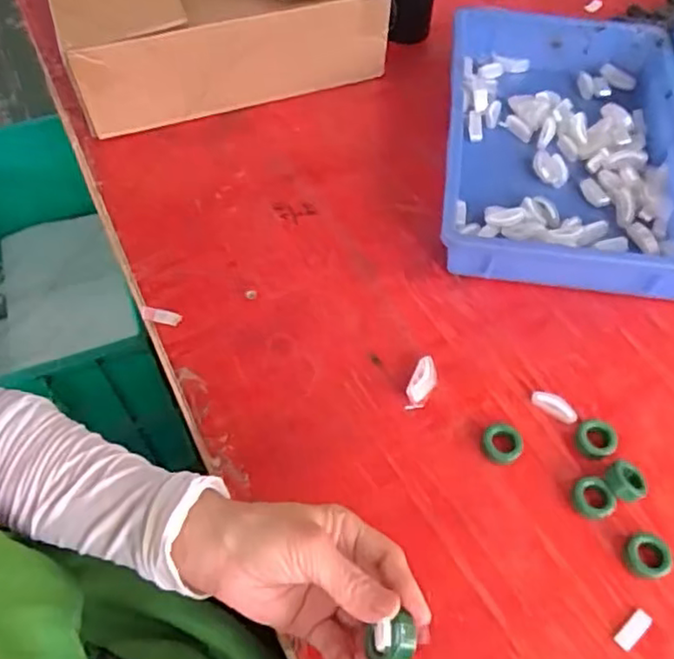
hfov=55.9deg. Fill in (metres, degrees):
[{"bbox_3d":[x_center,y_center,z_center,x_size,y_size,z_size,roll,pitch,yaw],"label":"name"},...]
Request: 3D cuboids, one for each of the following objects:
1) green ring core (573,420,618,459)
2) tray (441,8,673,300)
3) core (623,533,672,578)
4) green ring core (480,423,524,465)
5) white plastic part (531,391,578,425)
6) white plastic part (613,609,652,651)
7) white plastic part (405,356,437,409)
[{"bbox_3d":[0.204,0.086,0.499,0.030,0.007,0.029,1,56,-1],"label":"green ring core"},{"bbox_3d":[0.238,-0.198,0.660,0.234,0.060,0.365,9,57,4],"label":"tray"},{"bbox_3d":[0.223,0.161,0.454,0.031,0.009,0.029,-2,57,-3],"label":"core"},{"bbox_3d":[0.130,0.091,0.500,0.032,0.009,0.031,1,56,-1],"label":"green ring core"},{"bbox_3d":[0.178,0.062,0.518,0.038,0.004,0.016,30,61,17],"label":"white plastic part"},{"bbox_3d":[0.203,0.204,0.432,0.030,0.004,0.012,-37,65,-23],"label":"white plastic part"},{"bbox_3d":[0.070,0.045,0.528,0.020,0.008,0.048,20,58,11],"label":"white plastic part"}]

